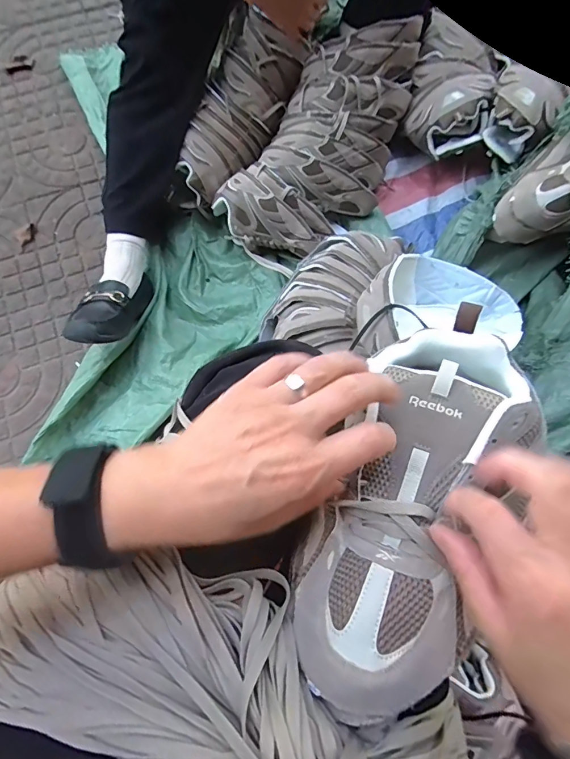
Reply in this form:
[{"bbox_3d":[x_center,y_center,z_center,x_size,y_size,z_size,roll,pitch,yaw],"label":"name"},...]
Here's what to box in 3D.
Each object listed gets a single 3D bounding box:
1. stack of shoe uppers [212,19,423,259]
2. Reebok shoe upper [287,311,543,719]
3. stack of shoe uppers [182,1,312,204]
[{"bbox_3d":[0.092,-0.452,0.808,0.227,0.139,0.501,33,79,7],"label":"stack of shoe uppers"},{"bbox_3d":[0.088,0.081,0.283,0.118,0.075,0.262,24,79,6],"label":"Reebok shoe upper"},{"bbox_3d":[-0.084,-0.511,0.796,0.127,0.111,0.362,28,78,6],"label":"stack of shoe uppers"}]

